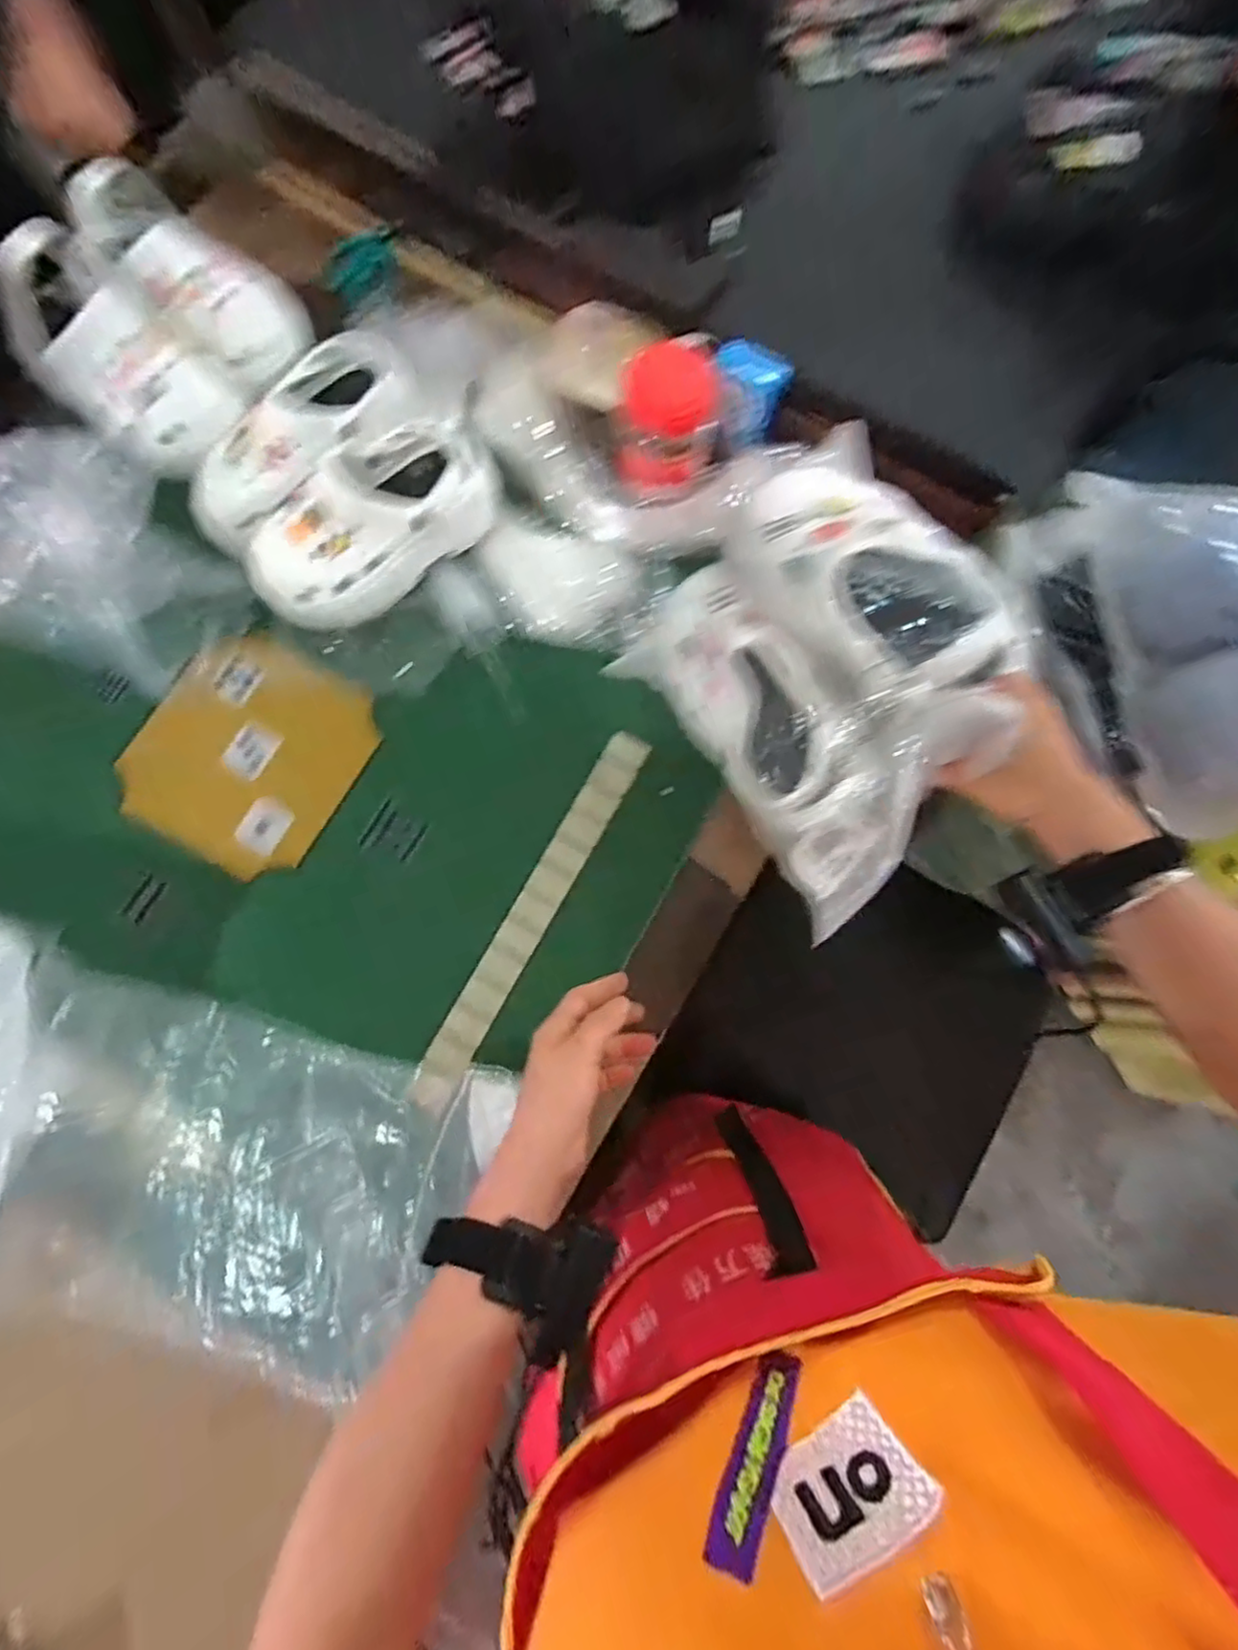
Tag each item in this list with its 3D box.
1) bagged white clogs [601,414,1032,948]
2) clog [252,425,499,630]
[{"bbox_3d":[0.164,-0.124,0.515,0.256,0.156,0.294,-36,82,-7],"label":"bagged white clogs"},{"bbox_3d":[-0.242,-0.300,0.656,0.259,0.092,0.120,-36,82,-7],"label":"clog"}]

